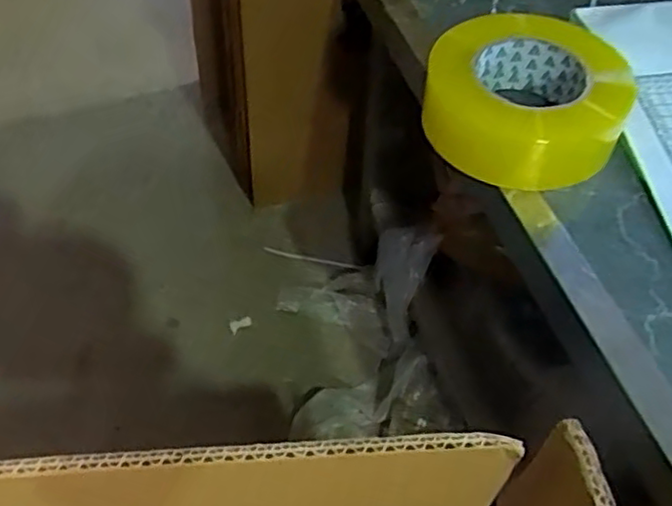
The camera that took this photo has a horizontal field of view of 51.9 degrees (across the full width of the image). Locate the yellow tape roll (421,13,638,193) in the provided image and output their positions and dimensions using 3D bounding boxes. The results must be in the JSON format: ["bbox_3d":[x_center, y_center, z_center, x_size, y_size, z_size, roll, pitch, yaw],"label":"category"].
[{"bbox_3d":[0.138,-0.115,0.494,0.133,0.049,0.138,0,52,0],"label":"yellow tape roll"}]

